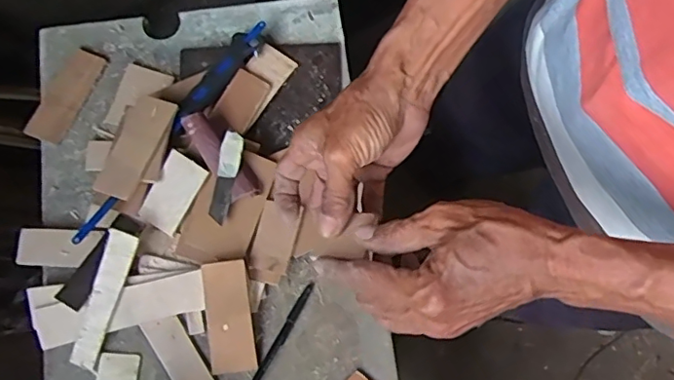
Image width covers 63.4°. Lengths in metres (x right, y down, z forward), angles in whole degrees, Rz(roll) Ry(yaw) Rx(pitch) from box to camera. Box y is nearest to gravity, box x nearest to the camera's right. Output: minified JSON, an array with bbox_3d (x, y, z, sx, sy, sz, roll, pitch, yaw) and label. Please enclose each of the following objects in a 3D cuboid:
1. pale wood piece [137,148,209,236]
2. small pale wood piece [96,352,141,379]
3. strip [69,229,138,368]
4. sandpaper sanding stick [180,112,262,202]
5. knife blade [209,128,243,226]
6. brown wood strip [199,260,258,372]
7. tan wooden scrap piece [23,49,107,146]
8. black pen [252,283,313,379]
[{"bbox_3d":[-0.169,0.003,0.559,0.043,0.004,0.078,31,95,-1],"label":"pale wood piece"},{"bbox_3d":[-0.216,0.177,0.538,0.039,0.004,0.030,5,75,0],"label":"small pale wood piece"},{"bbox_3d":[-0.229,0.105,0.530,0.028,0.008,0.137,20,94,-9],"label":"strip"},{"bbox_3d":[-0.117,-0.034,0.555,0.033,0.017,0.103,-35,89,-11],"label":"sandpaper sanding stick"},{"bbox_3d":[-0.111,-0.013,0.545,0.021,0.006,0.090,11,87,2],"label":"knife blade"},{"bbox_3d":[-0.106,0.123,0.532,0.043,0.005,0.107,-7,93,-5],"label":"brown wood strip"},{"bbox_3d":[-0.298,-0.104,0.601,0.040,0.009,0.111,24,72,-5],"label":"tan wooden scrap piece"},{"bbox_3d":[-0.063,0.159,0.539,0.009,0.009,0.148,30,76,7],"label":"black pen"}]

